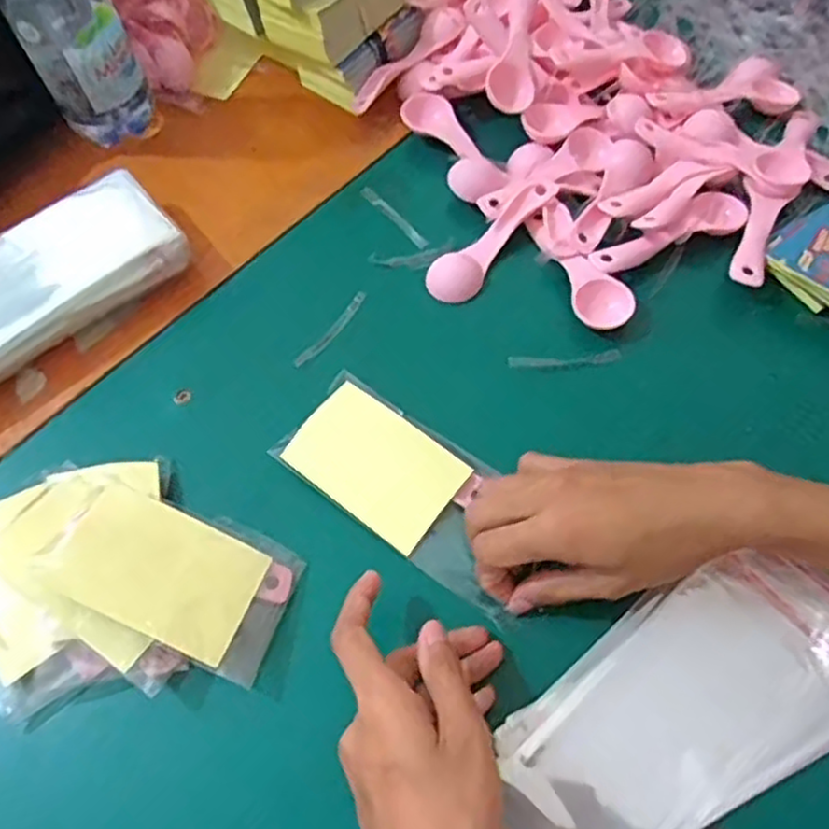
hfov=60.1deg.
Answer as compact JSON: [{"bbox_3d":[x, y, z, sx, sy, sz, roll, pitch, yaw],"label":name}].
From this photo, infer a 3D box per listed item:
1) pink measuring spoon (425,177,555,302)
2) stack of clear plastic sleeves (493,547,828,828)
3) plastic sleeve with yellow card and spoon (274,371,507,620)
[{"bbox_3d":[0.055,-0.118,0.480,0.032,0.022,0.112,40,70,22],"label":"pink measuring spoon"},{"bbox_3d":[0.126,0.137,0.332,0.193,0.013,0.092,-32,64,-11],"label":"stack of clear plastic sleeves"},{"bbox_3d":[-0.001,0.039,0.394,0.149,0.013,0.066,33,68,19],"label":"plastic sleeve with yellow card and spoon"}]

